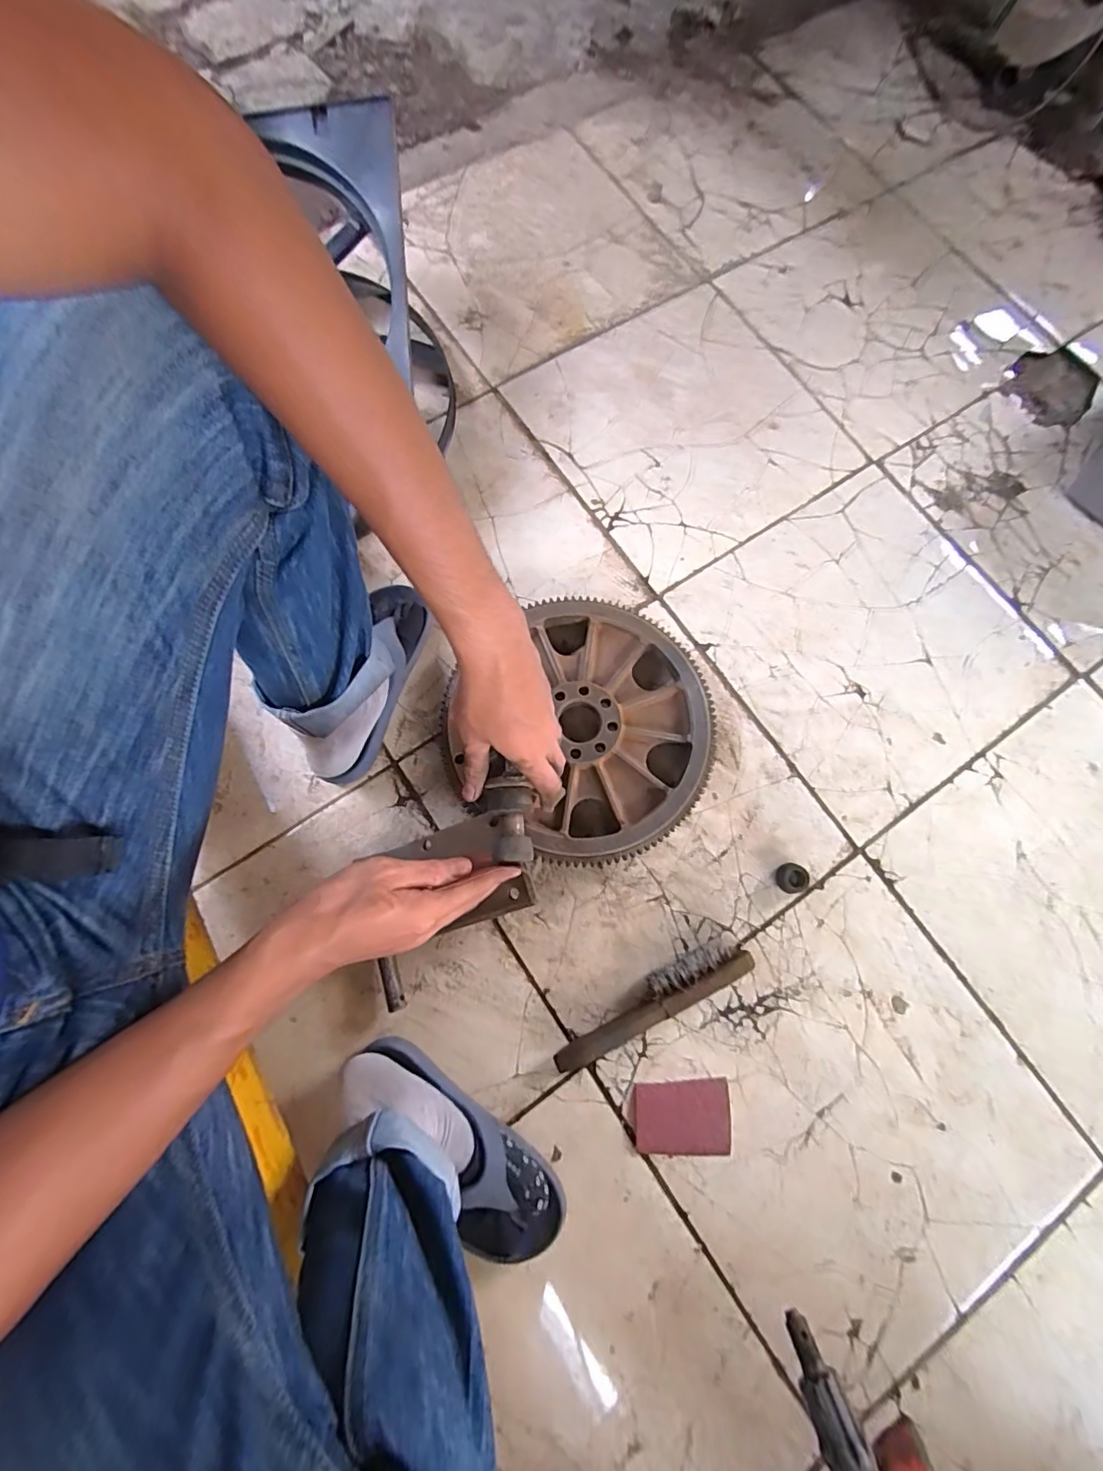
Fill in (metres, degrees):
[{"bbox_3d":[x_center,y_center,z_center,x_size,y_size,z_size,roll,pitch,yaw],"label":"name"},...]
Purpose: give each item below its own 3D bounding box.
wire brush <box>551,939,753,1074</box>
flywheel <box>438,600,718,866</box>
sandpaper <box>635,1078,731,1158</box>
[{"bbox_3d":[0.109,0.291,0.579,0.234,0.032,0.046,-27,79,-7],"label":"wire brush"},{"bbox_3d":[0.032,-0.010,0.638,0.312,0.055,0.309,0,76,-1],"label":"flywheel"},{"bbox_3d":[0.140,0.410,0.564,0.101,0.004,0.070,0,76,-1],"label":"sandpaper"}]

